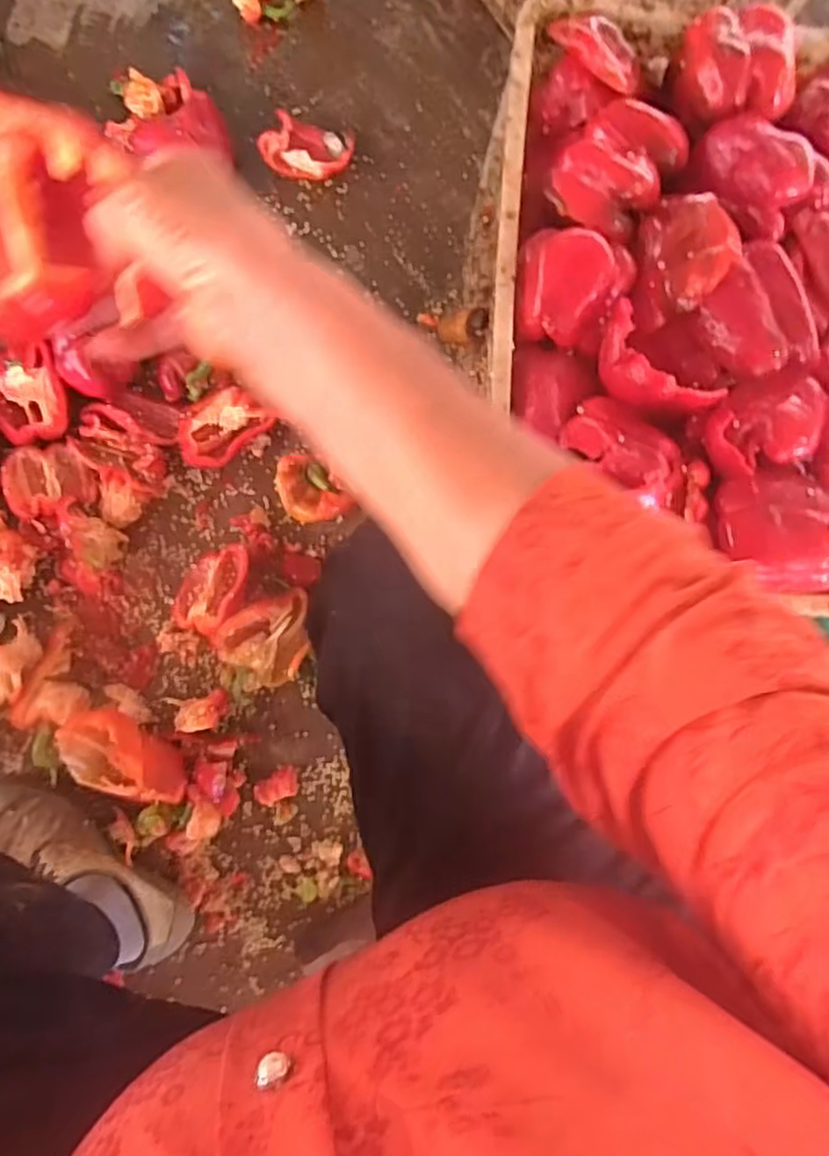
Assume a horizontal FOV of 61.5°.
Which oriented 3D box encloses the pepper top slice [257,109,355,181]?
[{"bbox_3d":[-0.129,-0.524,0.851,0.103,0.044,0.071,14,81,-4],"label":"pepper top slice"}]

